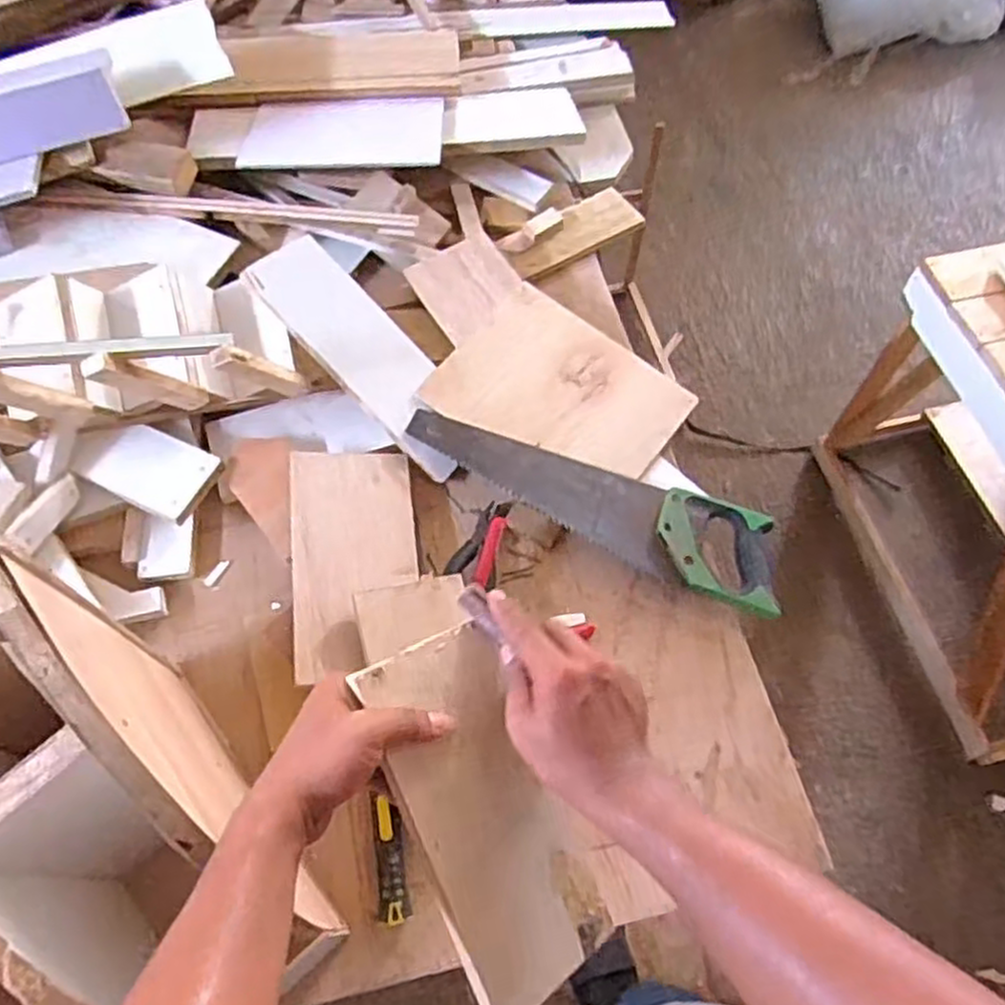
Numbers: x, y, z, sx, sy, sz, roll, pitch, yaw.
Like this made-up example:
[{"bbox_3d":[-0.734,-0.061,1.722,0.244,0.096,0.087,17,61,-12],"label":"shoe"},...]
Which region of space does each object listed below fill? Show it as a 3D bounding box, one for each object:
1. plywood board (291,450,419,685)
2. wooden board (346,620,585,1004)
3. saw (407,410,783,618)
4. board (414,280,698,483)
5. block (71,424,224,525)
[{"bbox_3d":[-0.153,0.055,0.803,0.131,0.017,0.251,-1,58,-18],"label":"plywood board"},{"bbox_3d":[-0.015,0.216,0.526,0.102,0.010,0.247,-18,87,-37],"label":"wooden board"},{"bbox_3d":[0.095,0.004,0.849,0.438,0.031,0.123,18,62,9],"label":"saw"},{"bbox_3d":[0.071,-0.129,0.914,0.264,0.010,0.196,34,74,4],"label":"board"},{"bbox_3d":[-0.398,-0.039,0.854,0.141,0.024,0.086,23,63,12],"label":"block"}]

